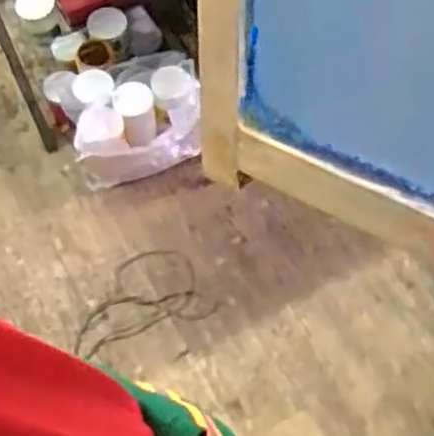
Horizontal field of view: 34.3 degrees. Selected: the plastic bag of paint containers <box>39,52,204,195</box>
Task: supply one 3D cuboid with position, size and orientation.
[{"bbox_3d":[-0.220,-0.240,1.717,0.362,0.170,0.283,-8,62,-5],"label":"plastic bag of paint containers"}]

